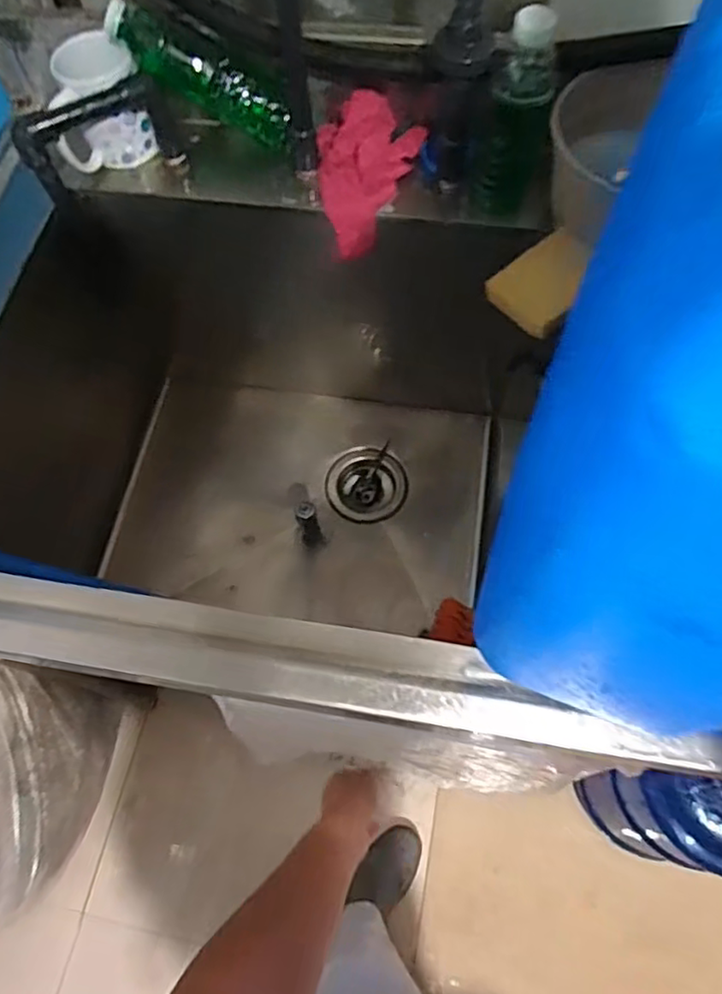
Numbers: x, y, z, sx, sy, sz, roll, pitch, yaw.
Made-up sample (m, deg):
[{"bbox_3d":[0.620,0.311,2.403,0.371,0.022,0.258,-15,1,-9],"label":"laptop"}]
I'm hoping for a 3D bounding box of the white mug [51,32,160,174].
[{"bbox_3d":[-0.271,-0.401,0.667,0.093,0.098,0.077,-14,66,-5],"label":"white mug"}]

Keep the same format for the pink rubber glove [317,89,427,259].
[{"bbox_3d":[0.012,-0.341,0.678,0.111,0.113,0.106,-3,65,0],"label":"pink rubber glove"}]

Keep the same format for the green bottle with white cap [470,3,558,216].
[{"bbox_3d":[0.141,-0.348,0.590,0.061,0.186,0.057,11,66,6],"label":"green bottle with white cap"}]

